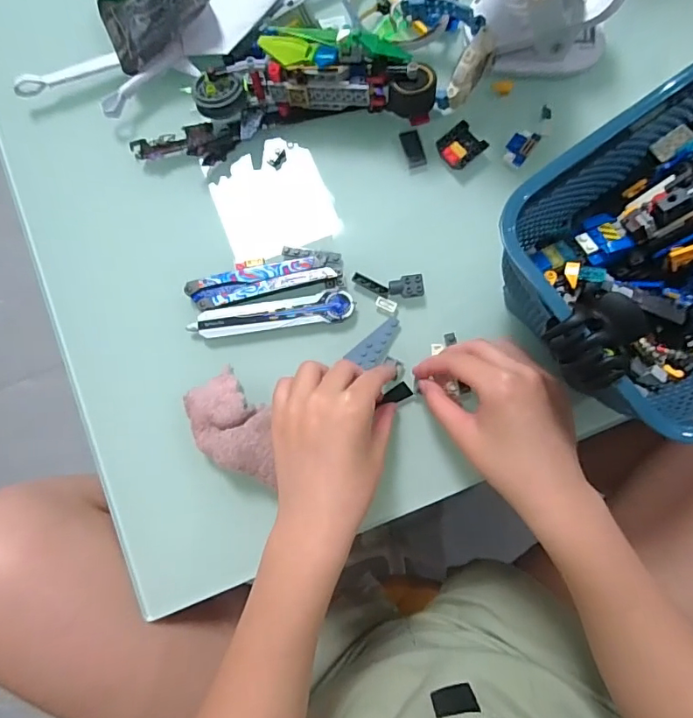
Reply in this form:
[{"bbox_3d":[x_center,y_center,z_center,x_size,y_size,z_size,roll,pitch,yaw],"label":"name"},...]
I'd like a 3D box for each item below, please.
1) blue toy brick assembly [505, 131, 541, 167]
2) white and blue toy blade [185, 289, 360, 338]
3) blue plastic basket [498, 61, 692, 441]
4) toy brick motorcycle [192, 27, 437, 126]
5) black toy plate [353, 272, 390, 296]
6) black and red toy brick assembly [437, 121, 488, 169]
[{"bbox_3d":[0.142,-0.173,0.398,0.019,0.005,0.033,36,83,7],"label":"blue toy brick assembly"},{"bbox_3d":[-0.057,-0.033,0.377,0.124,0.011,0.023,-9,80,0],"label":"white and blue toy blade"},{"bbox_3d":[0.220,-0.069,0.317,0.251,0.113,0.164,-33,81,-4],"label":"blue plastic basket"},{"bbox_3d":[-0.024,-0.221,0.382,0.181,0.066,0.052,3,81,2],"label":"toy brick motorcycle"},{"bbox_3d":[0.019,-0.059,0.385,0.030,0.006,0.009,25,82,5],"label":"black toy plate"},{"bbox_3d":[0.093,-0.174,0.401,0.032,0.010,0.032,-38,82,-5],"label":"black and red toy brick assembly"}]

